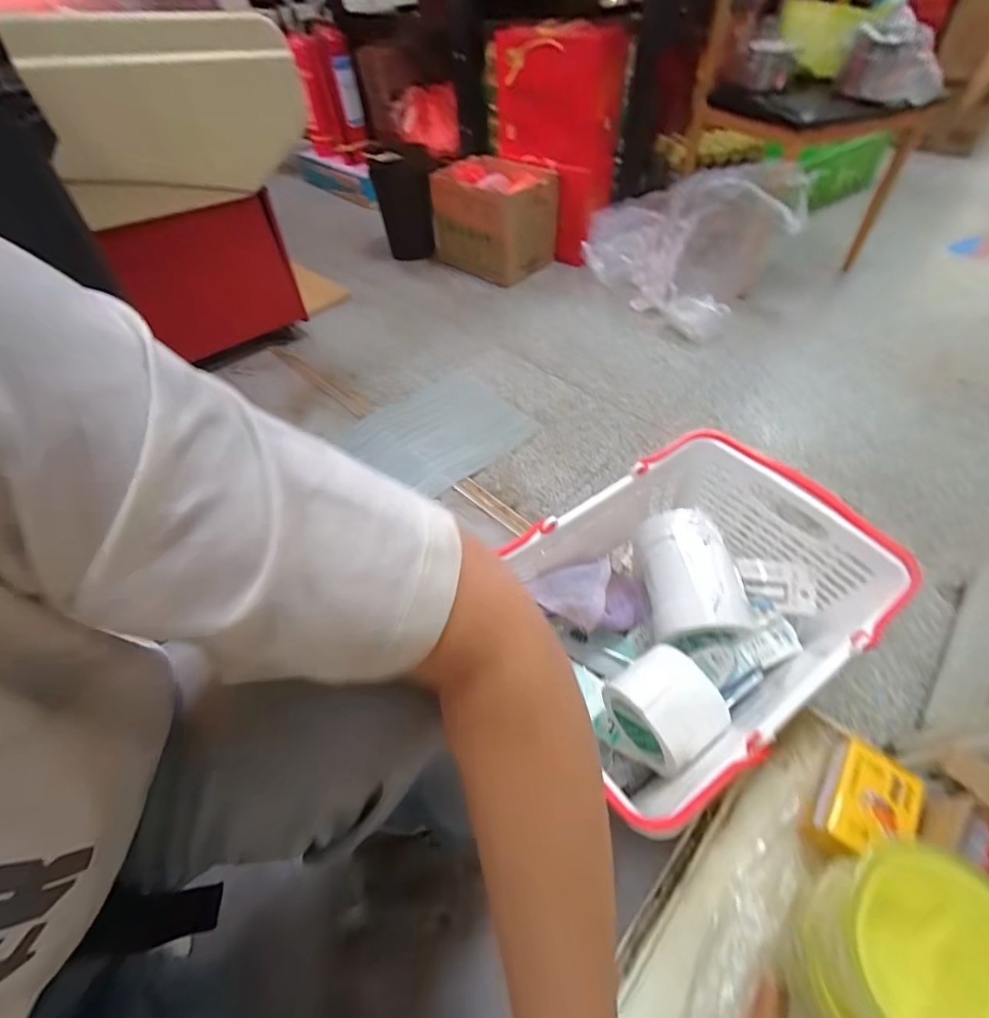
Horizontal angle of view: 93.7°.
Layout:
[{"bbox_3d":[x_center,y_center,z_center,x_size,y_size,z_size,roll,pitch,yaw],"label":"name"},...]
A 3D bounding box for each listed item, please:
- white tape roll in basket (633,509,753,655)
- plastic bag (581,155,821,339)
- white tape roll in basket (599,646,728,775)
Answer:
[{"bbox_3d":[0.254,0.096,0.620,0.107,0.098,0.165,-3,51,2],"label":"white tape roll in basket"},{"bbox_3d":[0.498,-0.732,1.277,0.522,0.324,0.311,34,61,27],"label":"plastic bag"},{"bbox_3d":[0.195,0.231,0.533,0.093,0.100,0.108,-29,54,-18],"label":"white tape roll in basket"}]

